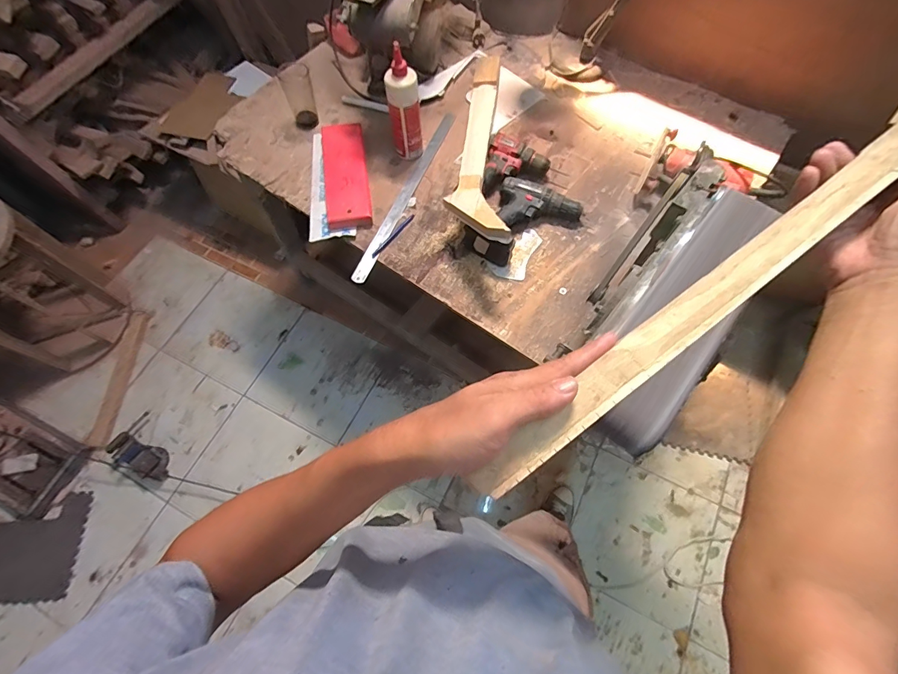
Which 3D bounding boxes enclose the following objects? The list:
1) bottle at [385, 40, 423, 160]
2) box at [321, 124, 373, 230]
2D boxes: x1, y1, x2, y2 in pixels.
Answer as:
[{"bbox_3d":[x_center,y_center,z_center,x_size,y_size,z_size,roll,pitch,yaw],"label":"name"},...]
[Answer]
[{"bbox_3d":[-0.097,-0.483,0.869,0.069,0.212,0.054,16,67,8],"label":"bottle"},{"bbox_3d":[-0.232,-0.365,0.913,0.096,0.031,0.278,-9,66,-3],"label":"box"}]

